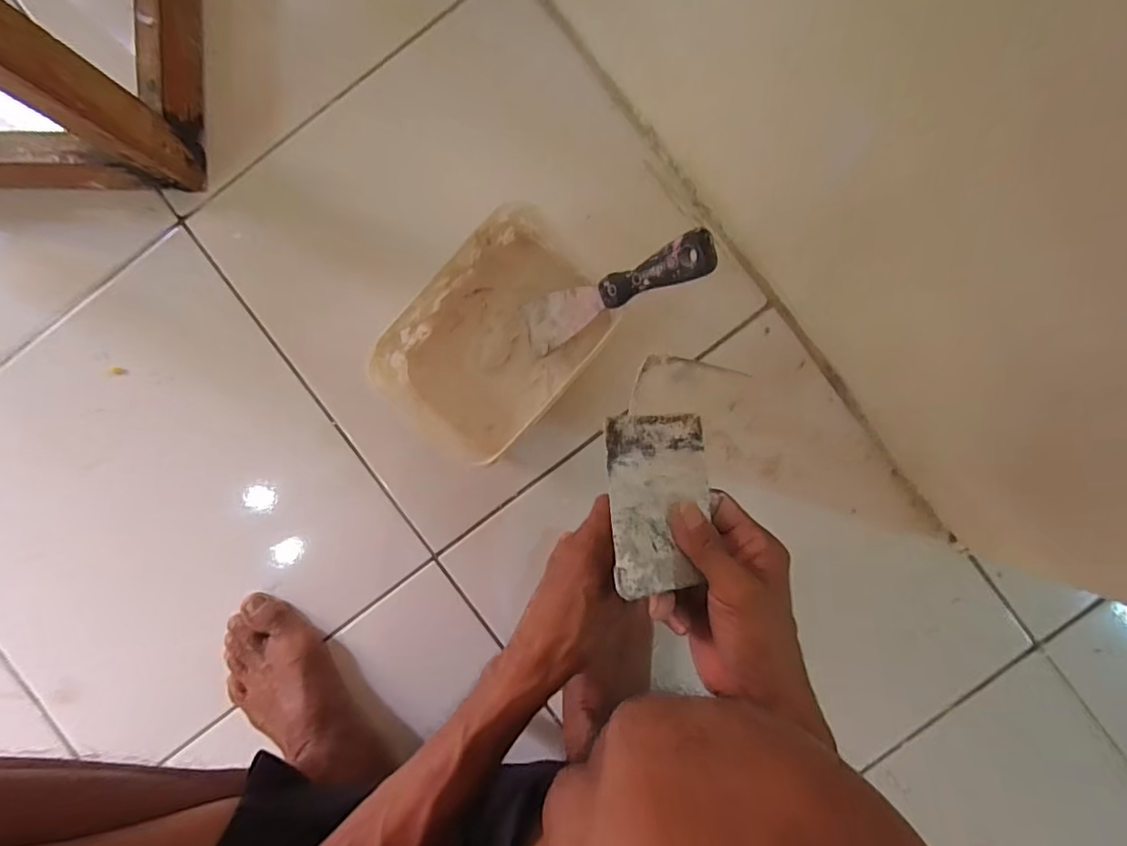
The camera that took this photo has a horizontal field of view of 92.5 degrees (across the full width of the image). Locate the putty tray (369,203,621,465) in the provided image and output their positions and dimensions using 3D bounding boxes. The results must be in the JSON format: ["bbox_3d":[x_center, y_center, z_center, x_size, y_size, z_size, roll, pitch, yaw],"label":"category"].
[{"bbox_3d":[-0.056,-0.068,0.472,0.132,0.086,0.205,41,92,0],"label":"putty tray"}]

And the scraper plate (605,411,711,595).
[{"bbox_3d":[0.061,0.047,0.331,0.075,0.004,0.103,1,80,-29],"label":"scraper plate"}]

